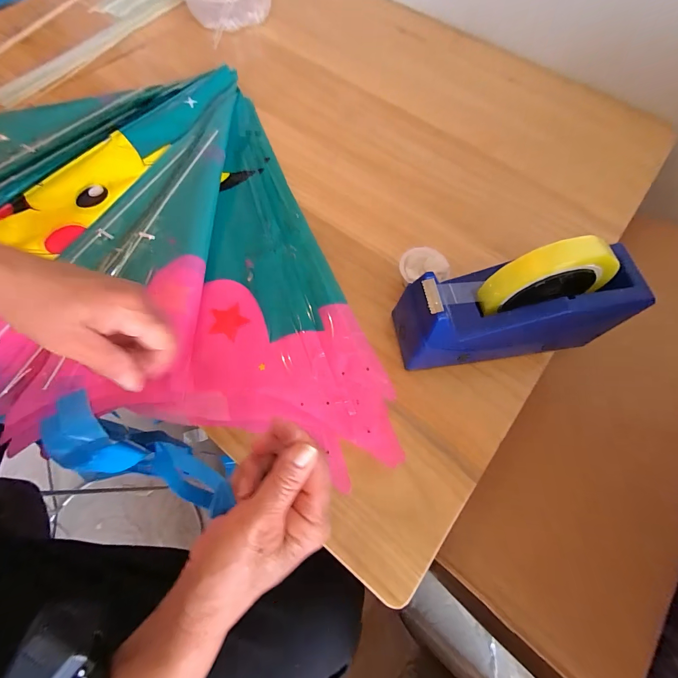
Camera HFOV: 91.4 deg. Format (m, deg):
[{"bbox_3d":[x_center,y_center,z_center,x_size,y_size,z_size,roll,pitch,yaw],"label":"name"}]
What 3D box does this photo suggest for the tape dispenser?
[{"bbox_3d":[0.160,-0.027,0.301,0.203,0.134,0.060,-6,66,-4],"label":"tape dispenser"}]

